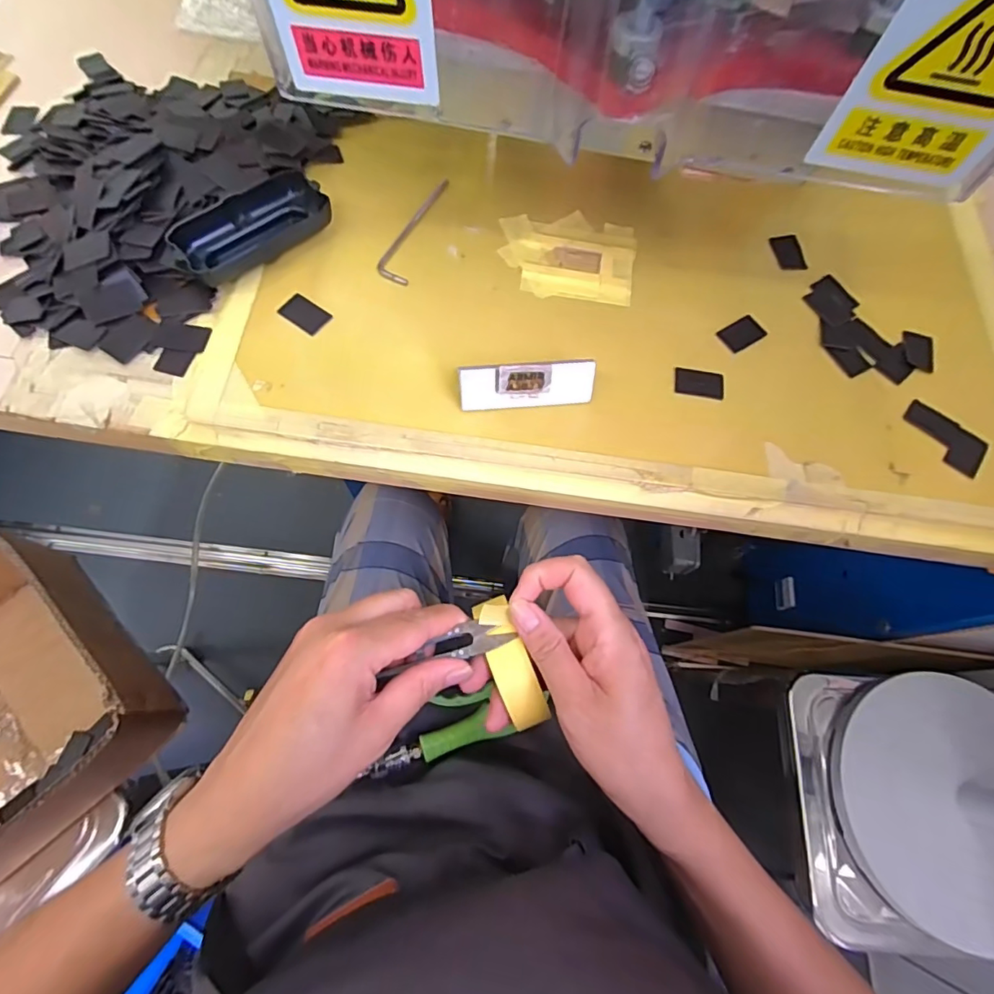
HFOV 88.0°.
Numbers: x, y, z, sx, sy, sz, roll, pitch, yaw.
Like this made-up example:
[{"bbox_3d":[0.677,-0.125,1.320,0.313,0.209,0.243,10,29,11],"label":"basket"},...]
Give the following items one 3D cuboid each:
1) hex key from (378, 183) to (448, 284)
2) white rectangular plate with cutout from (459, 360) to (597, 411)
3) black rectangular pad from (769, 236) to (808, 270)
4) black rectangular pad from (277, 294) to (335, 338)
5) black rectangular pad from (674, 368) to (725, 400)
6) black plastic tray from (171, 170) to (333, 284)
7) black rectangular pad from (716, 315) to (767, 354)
[{"bbox_3d":[-0.068,-0.218,0.417,0.026,0.007,0.115,14,66,5],"label":"hex key"},{"bbox_3d":[0.021,-0.074,0.343,0.090,0.033,0.010,-5,49,-6],"label":"white rectangular plate with cutout"},{"bbox_3d":[0.242,-0.202,0.427,0.023,0.004,0.034,-9,69,-7],"label":"black rectangular pad"},{"bbox_3d":[-0.141,-0.134,0.377,0.034,0.004,0.022,34,70,10],"label":"black rectangular pad"},{"bbox_3d":[0.147,-0.083,0.374,0.035,0.004,0.022,9,68,1],"label":"black rectangular pad"},{"bbox_3d":[-0.186,-0.203,0.388,0.109,0.027,0.057,-37,75,-16],"label":"black plastic tray"},{"bbox_3d":[0.187,-0.125,0.391,0.036,0.004,0.023,-31,73,-14],"label":"black rectangular pad"}]

